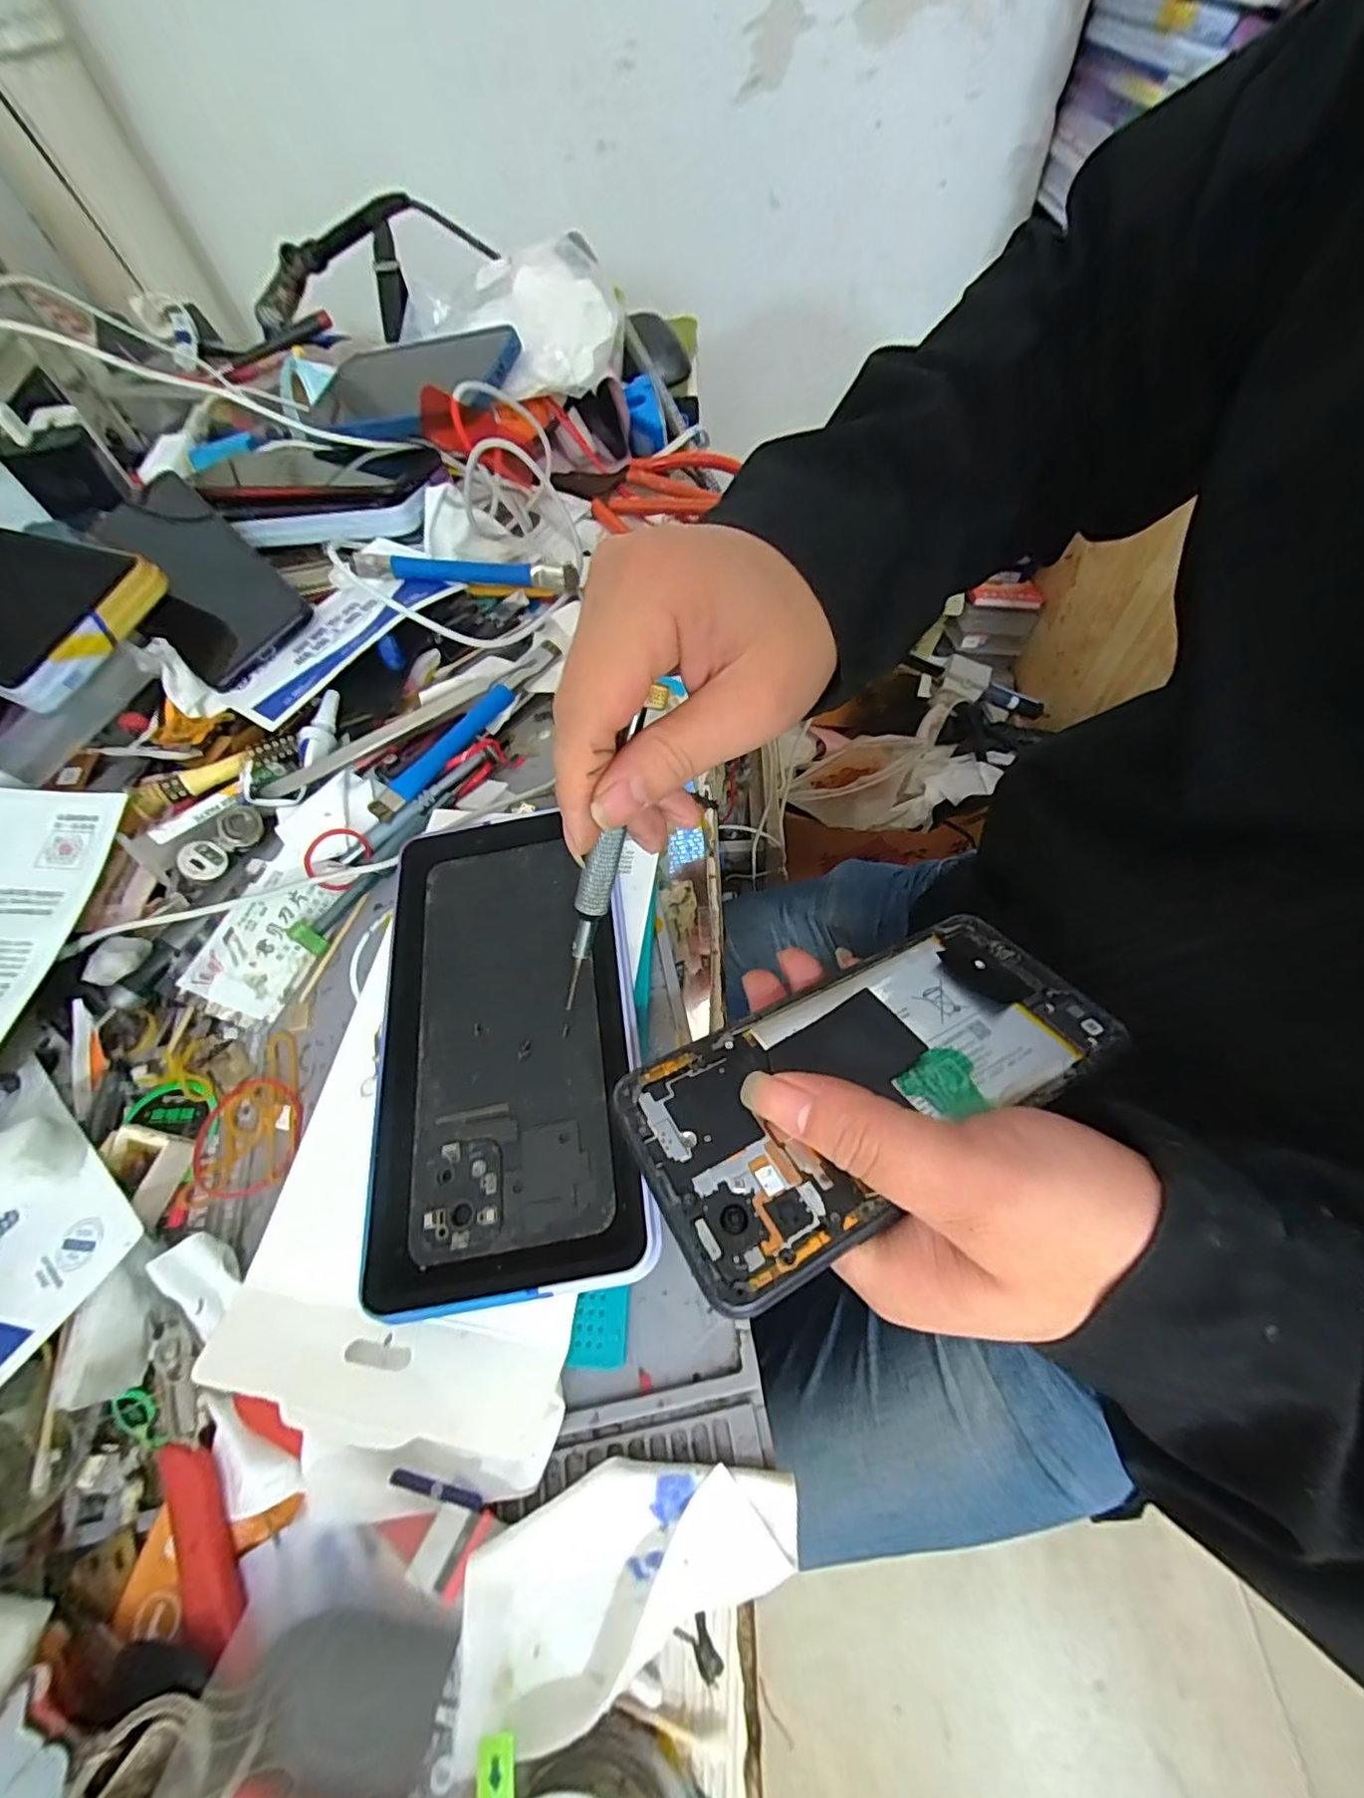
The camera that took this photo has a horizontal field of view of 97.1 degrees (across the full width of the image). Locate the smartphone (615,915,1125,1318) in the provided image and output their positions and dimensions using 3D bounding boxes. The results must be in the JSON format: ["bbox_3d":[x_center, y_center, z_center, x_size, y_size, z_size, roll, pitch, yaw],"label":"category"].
[{"bbox_3d":[0.063,0.052,0.194,0.159,0.007,0.072,-22,43,-19],"label":"smartphone"}]

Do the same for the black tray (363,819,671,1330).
[{"bbox_3d":[-0.071,0.048,0.238,0.106,0.015,0.187,-15,60,0],"label":"black tray"}]

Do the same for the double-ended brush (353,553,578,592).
[{"bbox_3d":[-0.129,-0.192,0.362,0.132,0.021,0.011,2,61,0],"label":"double-ended brush"}]

